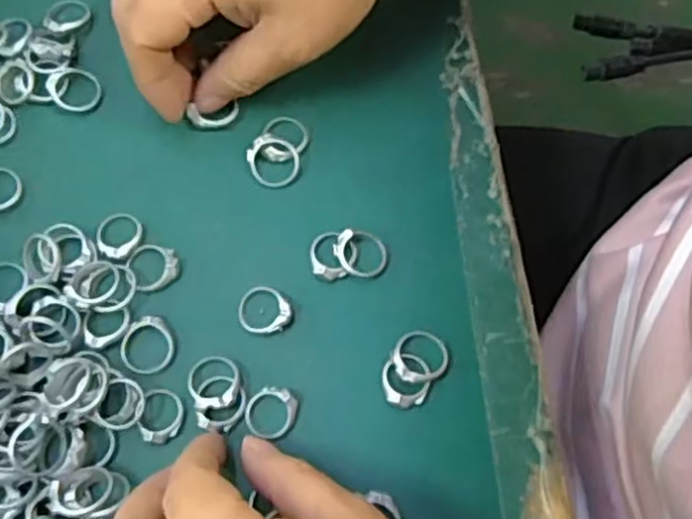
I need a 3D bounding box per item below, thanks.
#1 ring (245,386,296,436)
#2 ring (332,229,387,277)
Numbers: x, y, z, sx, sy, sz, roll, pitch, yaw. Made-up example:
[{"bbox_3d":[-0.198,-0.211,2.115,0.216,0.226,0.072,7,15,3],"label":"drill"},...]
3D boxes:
[{"bbox_3d":[-0.029,0.058,0.283,0.020,0.004,0.018,5,73,3],"label":"ring"},{"bbox_3d":[0.006,-0.003,0.300,0.021,0.008,0.019,33,77,11],"label":"ring"}]

